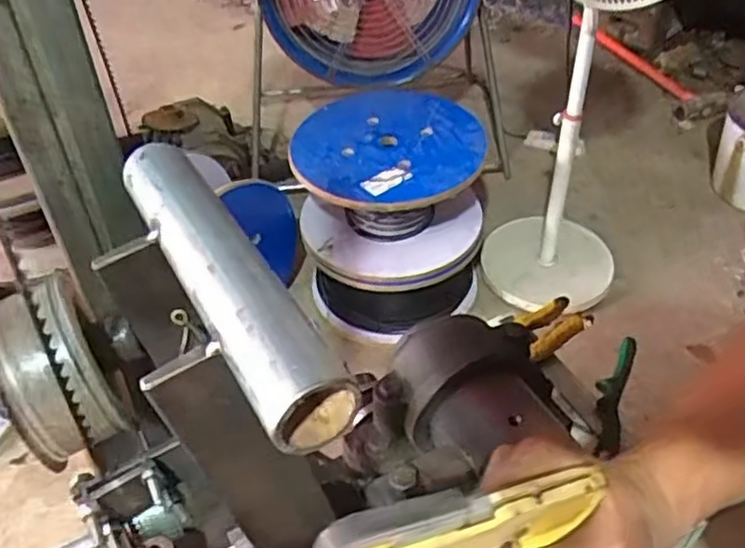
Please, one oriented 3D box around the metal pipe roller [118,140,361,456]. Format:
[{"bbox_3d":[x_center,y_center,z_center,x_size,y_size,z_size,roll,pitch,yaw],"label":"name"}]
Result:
[{"bbox_3d":[-0.063,-0.001,0.281,0.031,0.030,0.177,-25,48,-21],"label":"metal pipe roller"}]

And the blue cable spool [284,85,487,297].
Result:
[{"bbox_3d":[0.039,-0.208,1.560,0.407,0.251,0.430,-3,44,1],"label":"blue cable spool"}]

